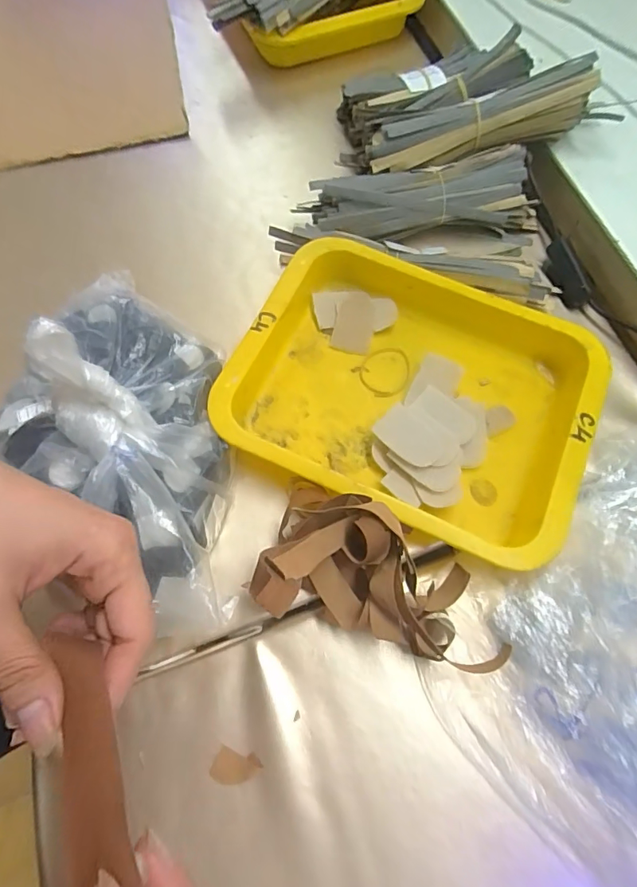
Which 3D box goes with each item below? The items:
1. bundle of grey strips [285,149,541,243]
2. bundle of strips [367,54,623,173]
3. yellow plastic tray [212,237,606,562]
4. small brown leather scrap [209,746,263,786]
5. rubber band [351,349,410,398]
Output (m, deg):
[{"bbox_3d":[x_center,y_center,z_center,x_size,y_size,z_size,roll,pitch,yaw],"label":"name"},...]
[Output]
[{"bbox_3d":[0.095,-0.212,0.425,0.204,0.046,0.052,-11,70,-3],"label":"bundle of grey strips"},{"bbox_3d":[0.148,-0.279,0.408,0.214,0.043,0.046,-8,71,-3],"label":"bundle of strips"},{"bbox_3d":[0.070,-0.040,0.362,0.250,0.042,0.198,24,73,9],"label":"yellow plastic tray"},{"bbox_3d":[-0.053,0.207,0.304,0.031,0.004,0.019,10,71,5],"label":"small brown leather scrap"},{"bbox_3d":[0.056,-0.059,0.392,0.045,0.004,0.040,-40,74,-12],"label":"rubber band"}]

